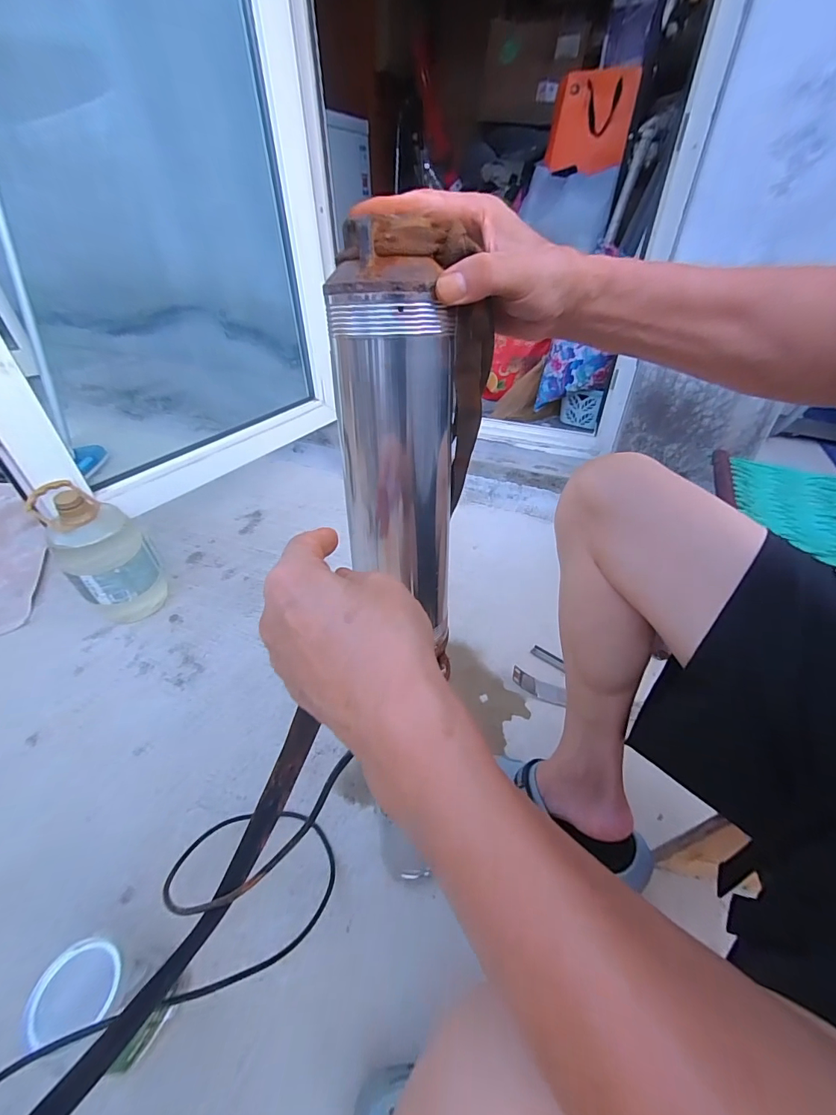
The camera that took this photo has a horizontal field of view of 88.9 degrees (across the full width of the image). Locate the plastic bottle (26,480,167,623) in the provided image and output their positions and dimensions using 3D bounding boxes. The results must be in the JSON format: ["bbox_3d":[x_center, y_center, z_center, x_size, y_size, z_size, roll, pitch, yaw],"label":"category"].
[{"bbox_3d":[-0.619,0.004,0.855,0.145,0.295,0.116,-33,52,-30],"label":"plastic bottle"}]

